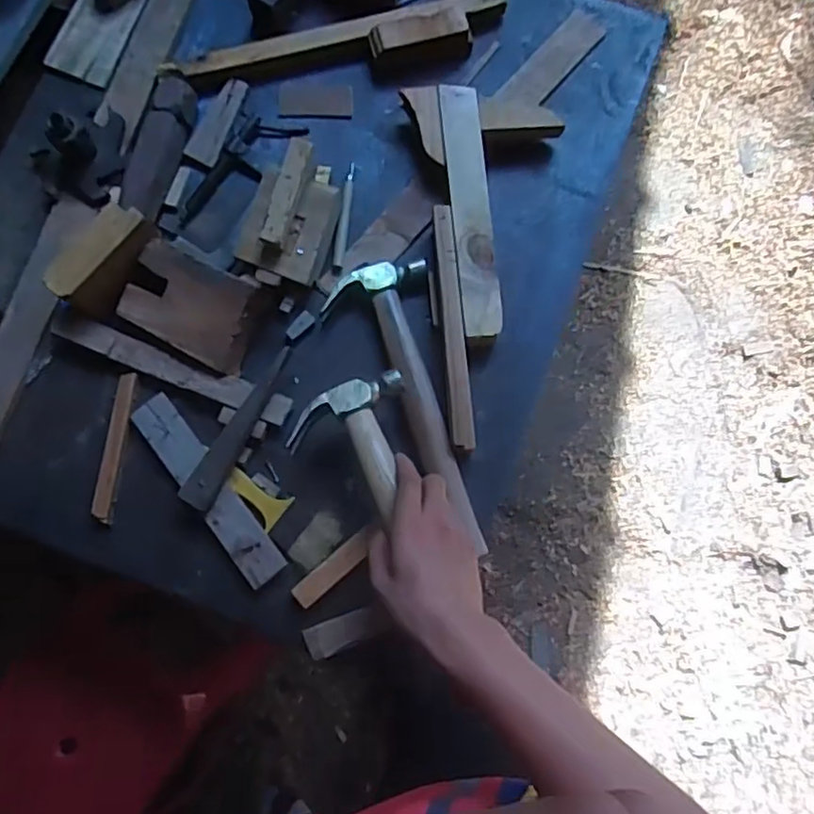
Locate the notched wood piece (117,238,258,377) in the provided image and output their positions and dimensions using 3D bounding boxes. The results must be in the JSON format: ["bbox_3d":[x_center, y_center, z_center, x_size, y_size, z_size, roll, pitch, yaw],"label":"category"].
[{"bbox_3d":[-0.217,-0.105,0.647,0.134,0.024,0.089,30,101,9],"label":"notched wood piece"}]

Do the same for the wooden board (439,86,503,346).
[{"bbox_3d":[0.067,-0.203,0.657,0.041,0.015,0.280,-5,83,-2],"label":"wooden board"}]

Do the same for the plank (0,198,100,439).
[{"bbox_3d":[-0.404,-0.062,0.656,0.052,0.022,0.333,16,83,1],"label":"plank"}]

